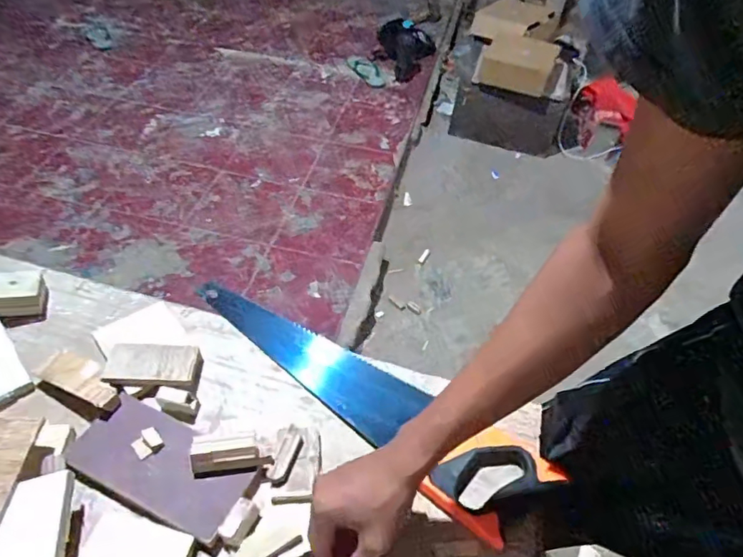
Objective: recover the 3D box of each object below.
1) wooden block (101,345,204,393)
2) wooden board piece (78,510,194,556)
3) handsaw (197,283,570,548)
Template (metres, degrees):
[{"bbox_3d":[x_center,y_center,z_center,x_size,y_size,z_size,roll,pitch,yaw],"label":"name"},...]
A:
[{"bbox_3d":[-0.267,0.108,0.620,0.108,0.014,0.056,1,49,-4],"label":"wooden block"},{"bbox_3d":[-0.229,0.262,0.490,0.105,0.014,0.056,12,49,6],"label":"wooden board piece"},{"bbox_3d":[-0.020,0.122,0.636,0.495,0.045,0.132,31,54,21],"label":"handsaw"}]

